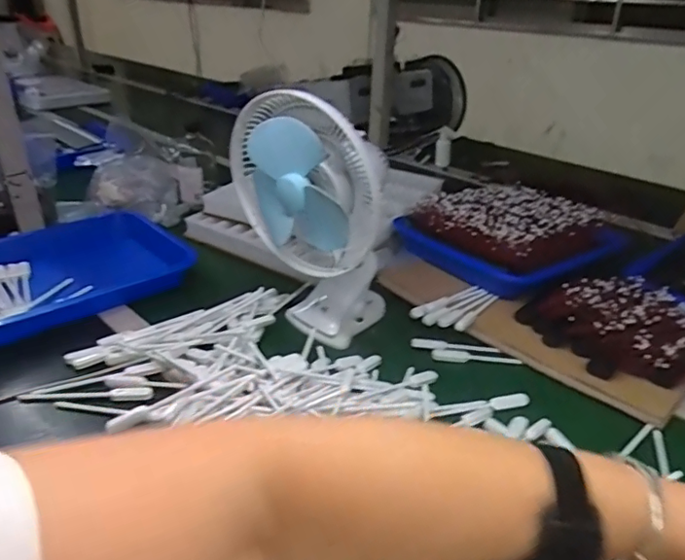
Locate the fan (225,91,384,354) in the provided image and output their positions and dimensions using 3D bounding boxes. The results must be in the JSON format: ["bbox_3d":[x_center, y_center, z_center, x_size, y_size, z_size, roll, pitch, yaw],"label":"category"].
[{"bbox_3d":[-0.041,-0.077,0.691,0.186,0.291,0.142,8,30,12],"label":"fan"}]

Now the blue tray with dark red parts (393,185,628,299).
[{"bbox_3d":[0.282,-0.087,0.911,0.367,0.068,0.274,-24,38,-38],"label":"blue tray with dark red parts"}]

